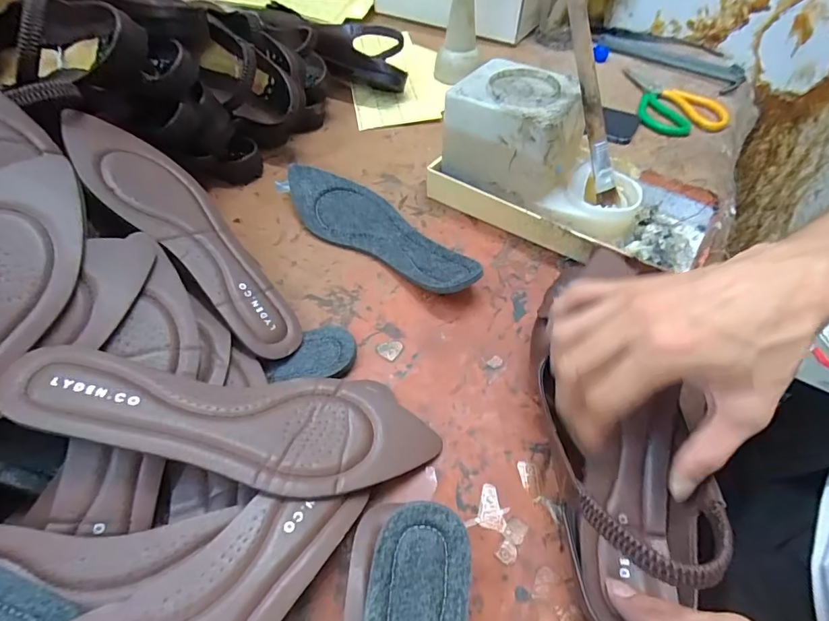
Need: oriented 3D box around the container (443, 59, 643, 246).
[{"bbox_3d":[0.130,-0.157,0.445,0.197,0.116,0.116,17,54,14],"label":"container"}]

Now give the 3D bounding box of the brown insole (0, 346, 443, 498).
[{"bbox_3d":[-0.107,0.069,0.281,0.247,0.009,0.081,13,50,-16],"label":"brown insole"}]

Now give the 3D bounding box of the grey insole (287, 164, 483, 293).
[{"bbox_3d":[-0.033,-0.083,0.440,0.235,0.033,0.075,33,59,24],"label":"grey insole"}]

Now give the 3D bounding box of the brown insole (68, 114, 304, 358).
[{"bbox_3d":[-0.179,-0.064,0.359,0.242,0.008,0.074,45,40,-6],"label":"brown insole"}]

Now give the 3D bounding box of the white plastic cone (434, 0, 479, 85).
[{"bbox_3d":[0.062,-0.389,0.609,0.063,0.128,0.057,5,52,5],"label":"white plastic cone"}]

